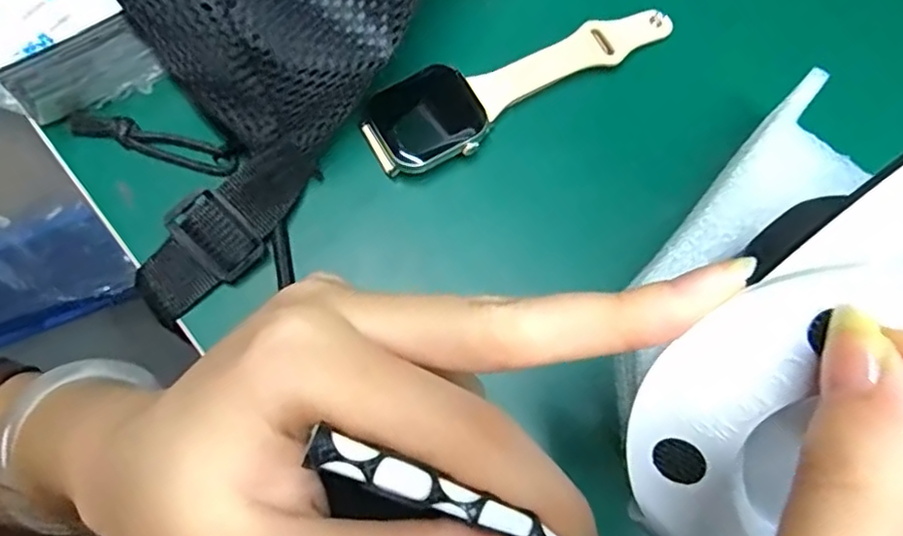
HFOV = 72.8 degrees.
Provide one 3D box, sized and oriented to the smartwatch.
[{"bbox_3d":[0.028,-0.075,0.242,0.129,0.014,0.038,-26,75,-8],"label":"smartwatch"}]

